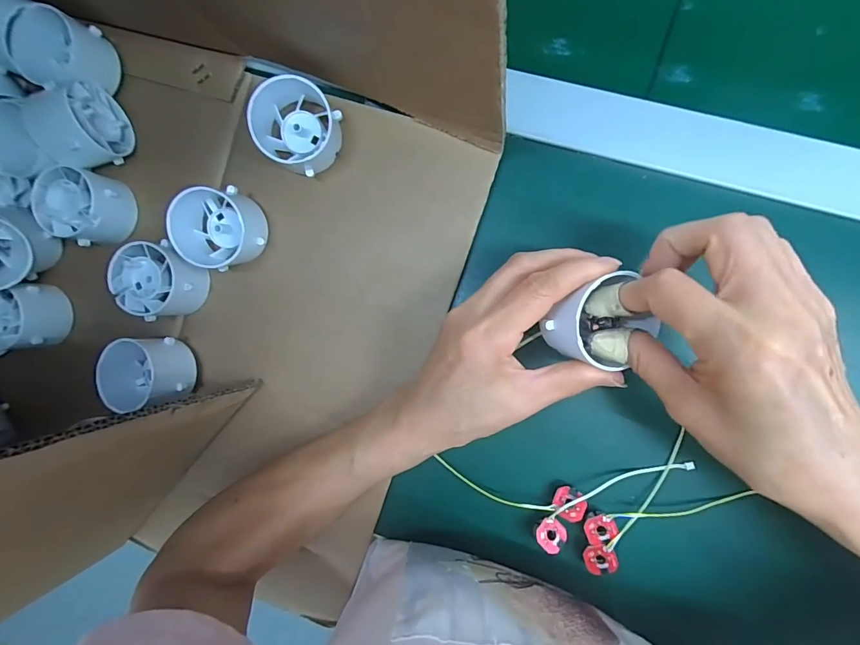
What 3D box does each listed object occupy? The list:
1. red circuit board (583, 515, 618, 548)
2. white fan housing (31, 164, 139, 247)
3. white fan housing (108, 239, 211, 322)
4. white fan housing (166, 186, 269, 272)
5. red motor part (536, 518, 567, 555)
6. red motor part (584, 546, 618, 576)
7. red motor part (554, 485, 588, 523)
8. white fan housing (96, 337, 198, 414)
[{"bbox_3d":[0.109,0.133,0.259,0.019,0.004,0.019,-21,87,9],"label":"red circuit board"},{"bbox_3d":[-0.241,-0.080,0.284,0.043,0.036,0.047,15,93,10],"label":"white fan housing"},{"bbox_3d":[-0.182,-0.028,0.281,0.046,0.040,0.047,-8,89,10],"label":"white fan housing"},{"bbox_3d":[-0.136,-0.062,0.271,0.044,0.046,0.051,1,91,10],"label":"white fan housing"},{"bbox_3d":[0.079,0.137,0.266,0.020,0.010,0.017,39,96,8],"label":"red motor part"},{"bbox_3d":[0.109,0.151,0.262,0.020,0.004,0.020,1,95,9],"label":"red motor part"},{"bbox_3d":[0.090,0.116,0.262,0.020,0.004,0.017,36,96,8],"label":"red motor part"},{"bbox_3d":[-0.194,0.034,0.285,0.046,0.042,0.046,0,90,10],"label":"white fan housing"}]

